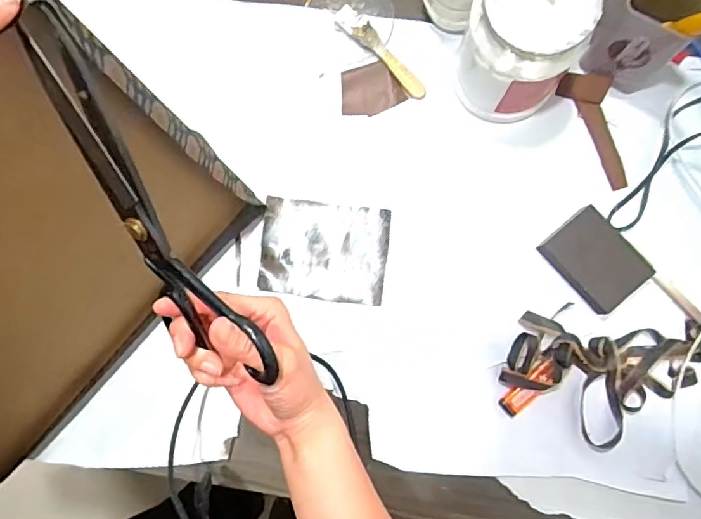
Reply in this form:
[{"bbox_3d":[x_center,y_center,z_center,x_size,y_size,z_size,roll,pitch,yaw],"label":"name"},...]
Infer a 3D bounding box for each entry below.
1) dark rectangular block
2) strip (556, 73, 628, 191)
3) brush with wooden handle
[{"bbox_3d":[0.255,-0.001,0.516,0.072,0.024,0.093,-41,84,-2],"label":"dark rectangular block"},{"bbox_3d":[0.284,-0.149,0.561,0.044,0.023,0.139,-25,83,0],"label":"strip"},{"bbox_3d":[0.037,-0.239,0.571,0.024,0.014,0.138,-44,84,-2],"label":"brush with wooden handle"}]

